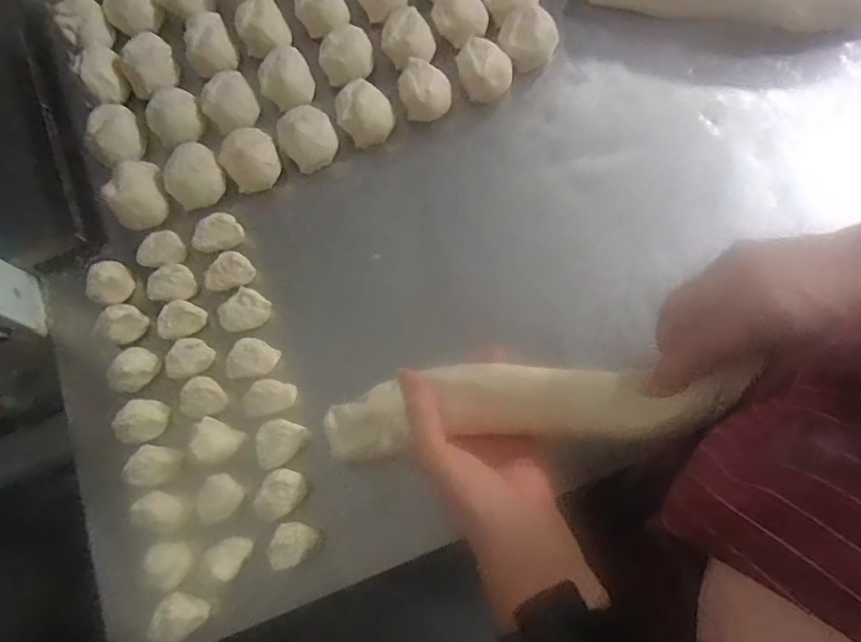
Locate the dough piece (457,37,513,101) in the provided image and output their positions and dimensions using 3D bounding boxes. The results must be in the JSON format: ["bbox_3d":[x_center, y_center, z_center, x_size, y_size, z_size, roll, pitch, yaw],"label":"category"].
[{"bbox_3d":[0.049,-0.227,0.524,0.050,0.033,0.044,16,74,7],"label":"dough piece"}]

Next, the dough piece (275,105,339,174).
[{"bbox_3d":[-0.107,-0.158,0.510,0.048,0.044,0.044,-1,72,2],"label":"dough piece"}]

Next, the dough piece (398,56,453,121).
[{"bbox_3d":[-0.004,-0.205,0.520,0.047,0.035,0.044,-1,72,2],"label":"dough piece"}]

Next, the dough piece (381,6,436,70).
[{"bbox_3d":[-0.020,-0.261,0.535,0.047,0.032,0.046,2,72,2],"label":"dough piece"}]

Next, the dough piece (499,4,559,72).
[{"bbox_3d":[0.088,-0.257,0.529,0.050,0.034,0.048,31,76,11],"label":"dough piece"}]

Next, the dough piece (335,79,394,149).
[{"bbox_3d":[-0.059,-0.183,0.517,0.047,0.044,0.048,-1,72,2],"label":"dough piece"}]

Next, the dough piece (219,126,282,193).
[{"bbox_3d":[-0.156,-0.139,0.508,0.045,0.040,0.049,-1,72,2],"label":"dough piece"}]

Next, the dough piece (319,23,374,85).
[{"bbox_3d":[-0.076,-0.249,0.538,0.047,0.032,0.056,13,73,6],"label":"dough piece"}]

